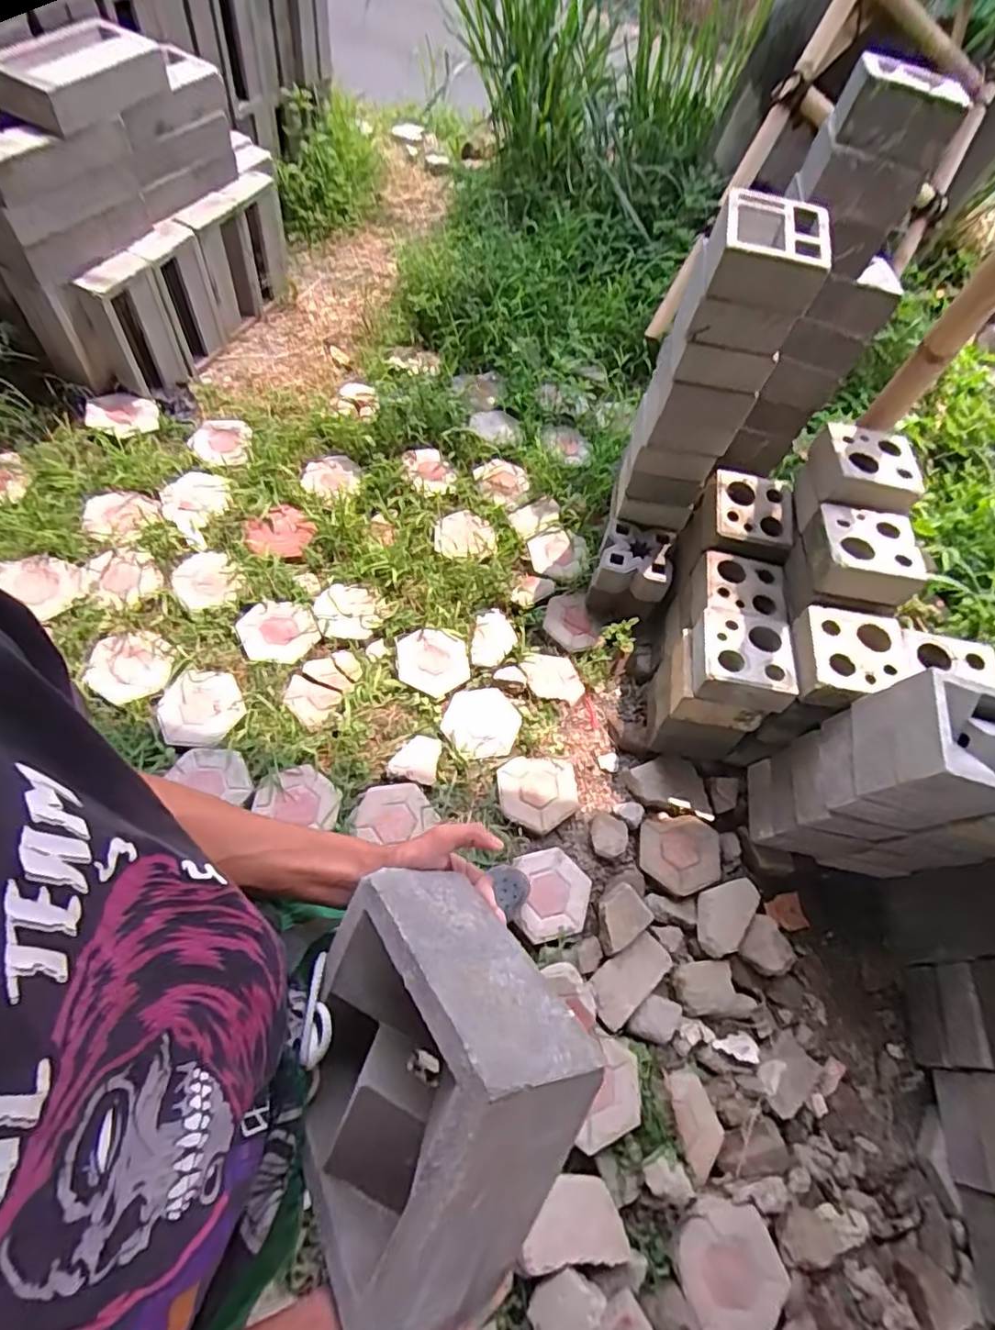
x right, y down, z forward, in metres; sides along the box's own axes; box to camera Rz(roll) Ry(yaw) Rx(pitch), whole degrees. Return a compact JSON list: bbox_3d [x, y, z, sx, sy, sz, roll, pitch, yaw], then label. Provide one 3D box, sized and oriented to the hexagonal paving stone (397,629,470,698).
[{"bbox_3d":[-0.179,-0.007,1.636,0.195,0.035,0.189,-7,64,-11],"label":"hexagonal paving stone"}]

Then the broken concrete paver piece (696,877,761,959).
[{"bbox_3d":[0.536,0.590,1.393,0.118,0.036,0.195,35,69,18],"label":"broken concrete paver piece"}]

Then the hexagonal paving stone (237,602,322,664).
[{"bbox_3d":[-0.601,-0.089,1.614,0.208,0.051,0.190,-13,65,-14],"label":"hexagonal paving stone"}]

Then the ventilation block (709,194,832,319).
[{"bbox_3d":[0.518,-0.800,1.135,0.222,0.105,0.170,11,66,4],"label":"ventilation block"}]

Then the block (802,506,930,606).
[{"bbox_3d":[0.805,-0.252,1.285,0.204,0.096,0.224,2,66,0],"label":"block"}]

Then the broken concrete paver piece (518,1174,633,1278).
[{"bbox_3d":[0.143,1.072,1.125,0.215,0.057,0.133,0,65,-8],"label":"broken concrete paver piece"}]

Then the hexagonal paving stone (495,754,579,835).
[{"bbox_3d":[0.101,0.322,1.481,0.199,0.045,0.200,5,62,-5],"label":"hexagonal paving stone"}]

